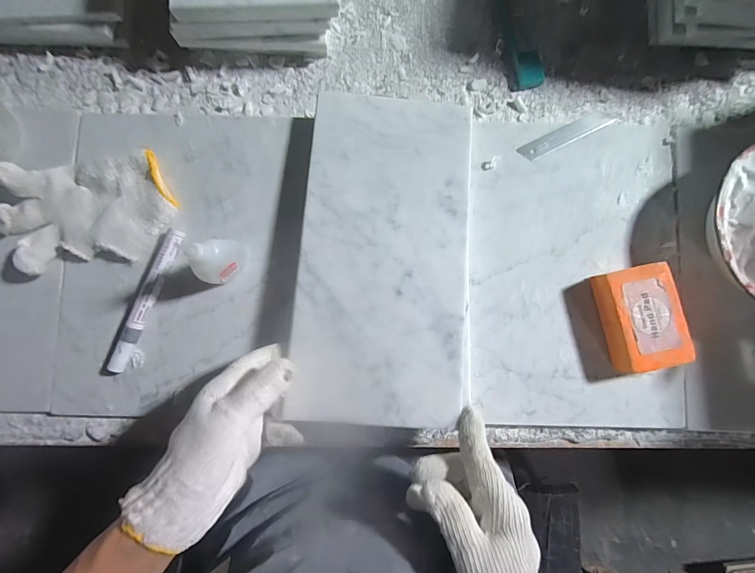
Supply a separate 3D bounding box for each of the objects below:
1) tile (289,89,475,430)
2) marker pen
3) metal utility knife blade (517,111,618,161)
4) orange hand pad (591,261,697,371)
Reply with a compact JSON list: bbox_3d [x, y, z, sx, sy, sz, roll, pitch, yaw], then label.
[{"bbox_3d":[0.010,-0.033,0.314,0.154,0.009,0.296,5,81,-3],"label":"tile"},{"bbox_3d":[-0.221,0.013,0.335,0.013,0.017,0.145,23,85,3],"label":"marker pen"},{"bbox_3d":[0.198,-0.158,0.358,0.107,0.004,0.021,-27,85,-2],"label":"metal utility knife blade"},{"bbox_3d":[0.244,0.029,0.324,0.059,0.030,0.091,-9,84,0],"label":"orange hand pad"}]

